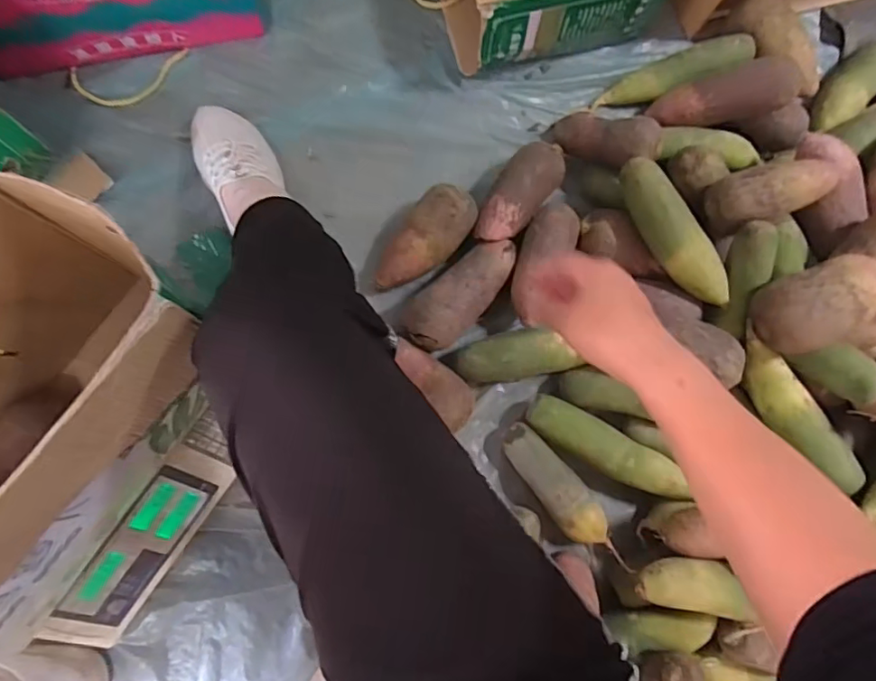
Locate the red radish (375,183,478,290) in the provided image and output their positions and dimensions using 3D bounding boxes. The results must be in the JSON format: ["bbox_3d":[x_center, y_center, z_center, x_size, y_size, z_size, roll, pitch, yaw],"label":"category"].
[{"bbox_3d":[-0.014,-0.120,0.682,0.071,0.067,0.156,33,81,-1],"label":"red radish"}]

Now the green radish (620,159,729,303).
[{"bbox_3d":[0.278,-0.124,0.655,0.052,0.055,0.197,-35,88,-9],"label":"green radish"}]

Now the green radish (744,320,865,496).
[{"bbox_3d":[0.417,0.080,0.647,0.044,0.044,0.200,-31,87,-9],"label":"green radish"}]

